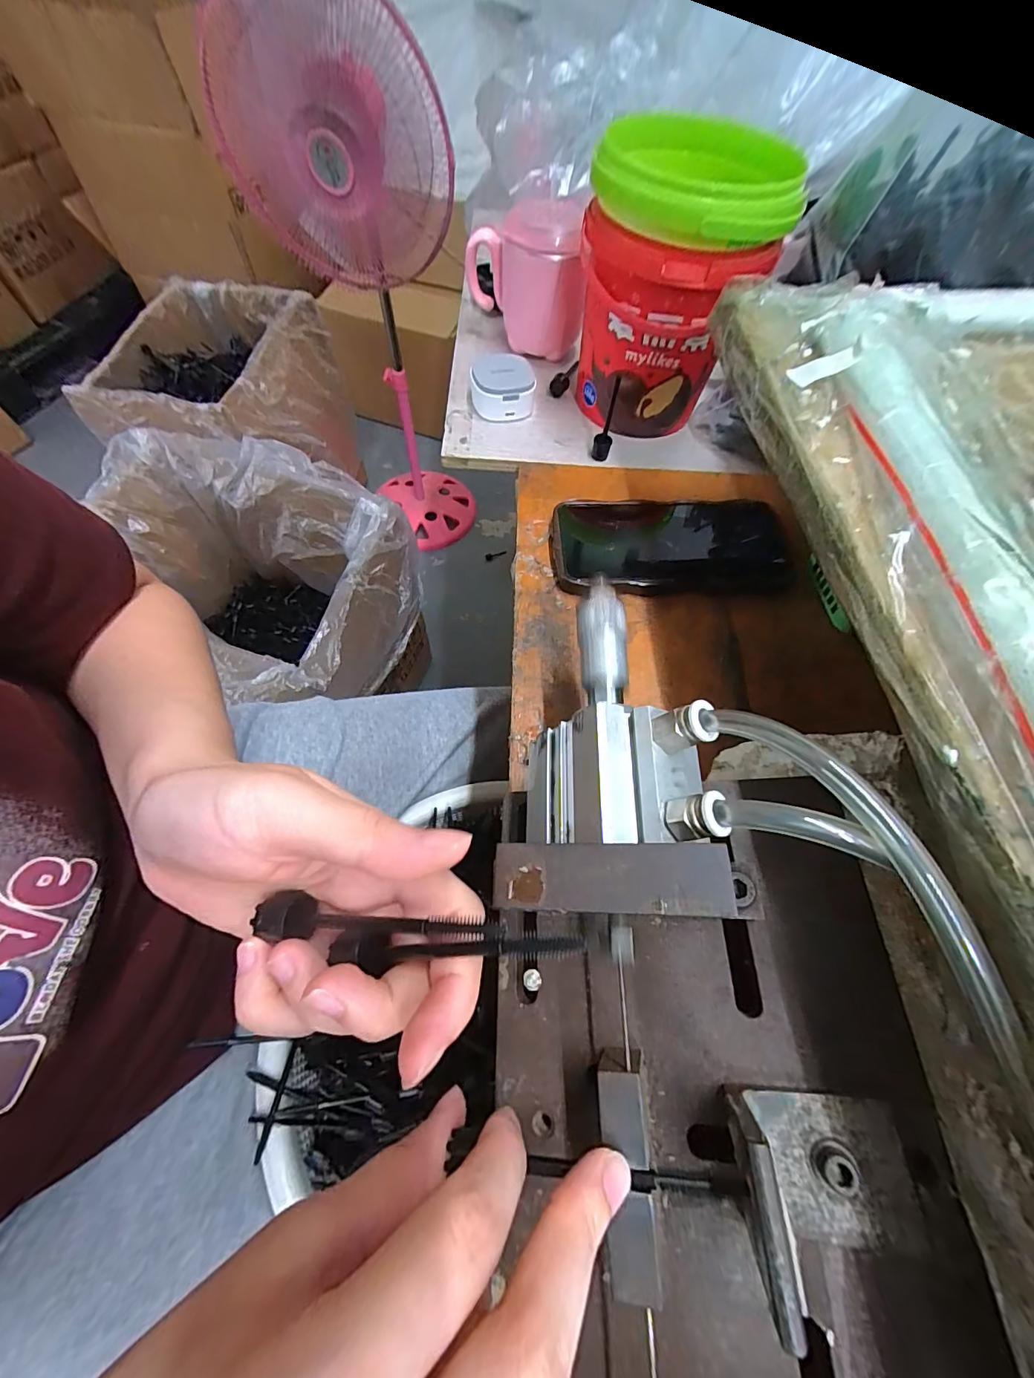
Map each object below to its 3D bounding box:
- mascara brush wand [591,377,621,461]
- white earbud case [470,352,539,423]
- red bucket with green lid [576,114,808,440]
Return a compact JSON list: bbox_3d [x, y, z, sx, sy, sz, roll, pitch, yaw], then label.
[{"bbox_3d":[0.073,-0.213,0.354,0.012,0.061,0.017,40,68,16],"label":"mascara brush wand"},{"bbox_3d":[-0.010,-0.266,0.393,0.054,0.032,0.058,8,63,1],"label":"white earbud case"},{"bbox_3d":[0.110,-0.295,0.343,0.120,0.154,0.122,-16,65,-11],"label":"red bucket with green lid"}]

